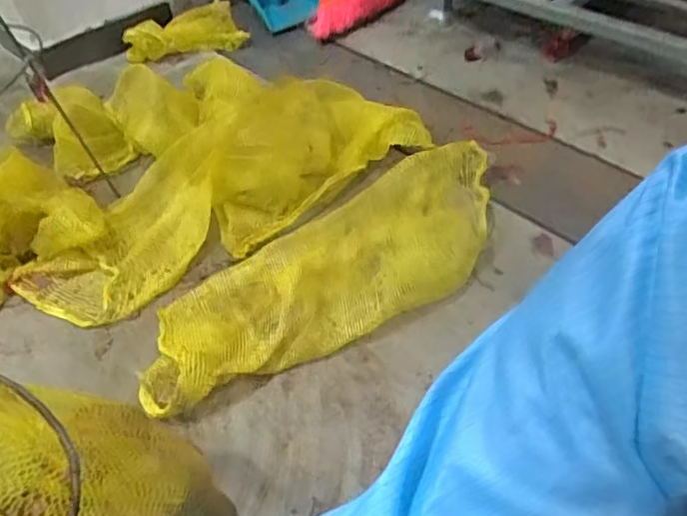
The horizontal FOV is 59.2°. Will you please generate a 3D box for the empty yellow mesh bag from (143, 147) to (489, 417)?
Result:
[{"bbox_3d":[0.018,0.003,1.260,0.961,0.112,0.340,-30,49,-27],"label":"empty yellow mesh bag"}]

